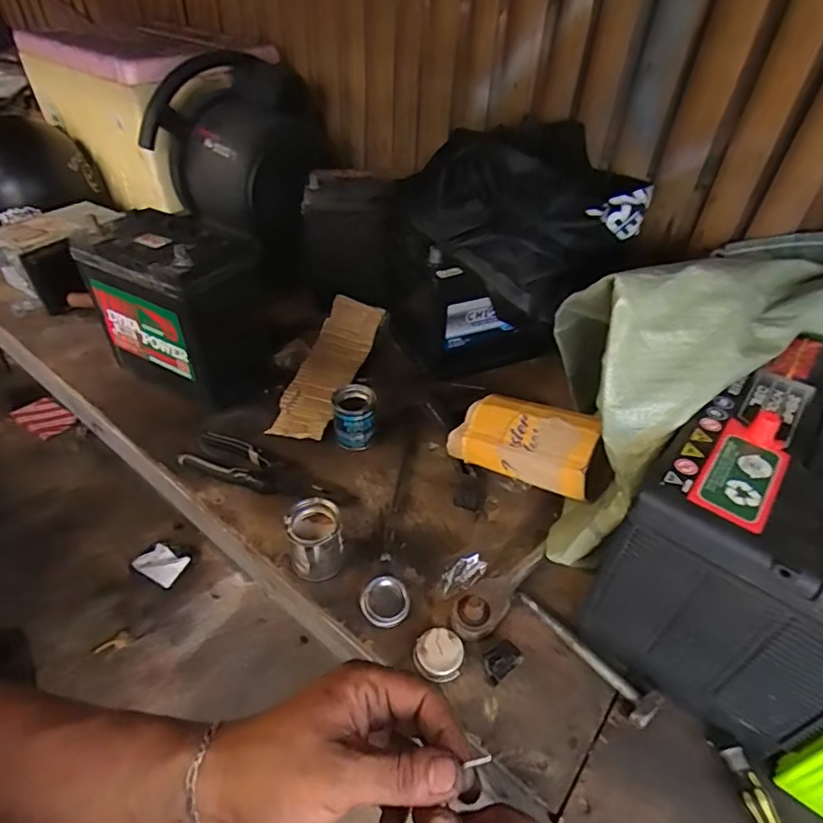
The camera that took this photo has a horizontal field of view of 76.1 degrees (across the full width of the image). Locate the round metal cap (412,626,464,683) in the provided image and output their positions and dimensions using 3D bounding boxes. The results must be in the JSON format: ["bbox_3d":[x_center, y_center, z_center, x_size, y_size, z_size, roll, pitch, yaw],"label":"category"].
[{"bbox_3d":[0.024,0.215,0.463,0.043,0.015,0.041,1,42,-1],"label":"round metal cap"}]

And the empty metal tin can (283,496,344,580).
[{"bbox_3d":[-0.093,0.127,0.518,0.050,0.066,0.050,-5,42,-7],"label":"empty metal tin can"}]

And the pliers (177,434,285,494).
[{"bbox_3d":[-0.202,0.060,0.617,0.126,0.021,0.056,15,44,14],"label":"pliers"}]

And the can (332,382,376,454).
[{"bbox_3d":[-0.070,0.006,0.647,0.049,0.054,0.050,-4,42,-7],"label":"can"}]

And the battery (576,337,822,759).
[{"bbox_3d":[0.303,0.097,0.452,0.166,0.214,0.278,33,50,29],"label":"battery"}]

